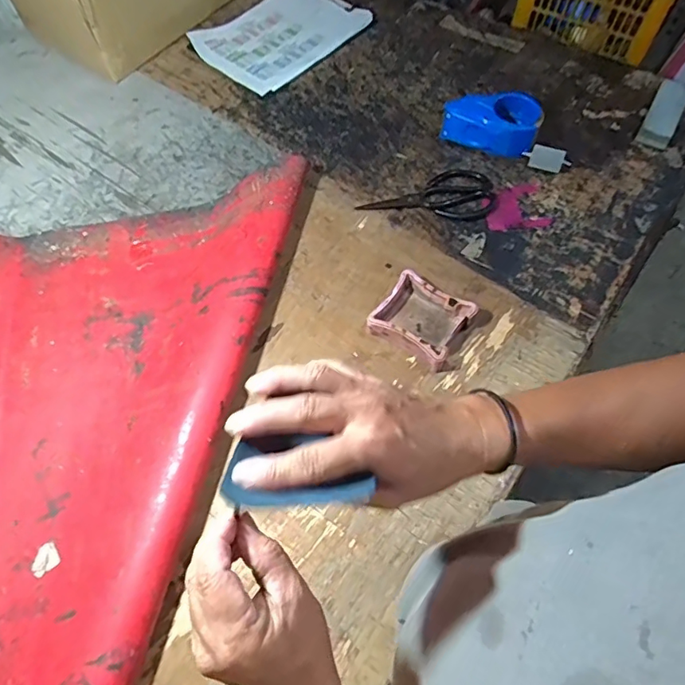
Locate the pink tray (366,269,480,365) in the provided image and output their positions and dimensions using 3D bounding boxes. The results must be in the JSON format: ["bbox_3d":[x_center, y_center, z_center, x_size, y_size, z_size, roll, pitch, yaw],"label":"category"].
[{"bbox_3d":[0.110,-0.033,0.719,0.113,0.035,0.103,31,66,15],"label":"pink tray"}]

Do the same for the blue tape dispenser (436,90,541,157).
[{"bbox_3d":[0.254,-0.378,0.878,0.159,0.069,0.084,21,63,11],"label":"blue tape dispenser"}]

